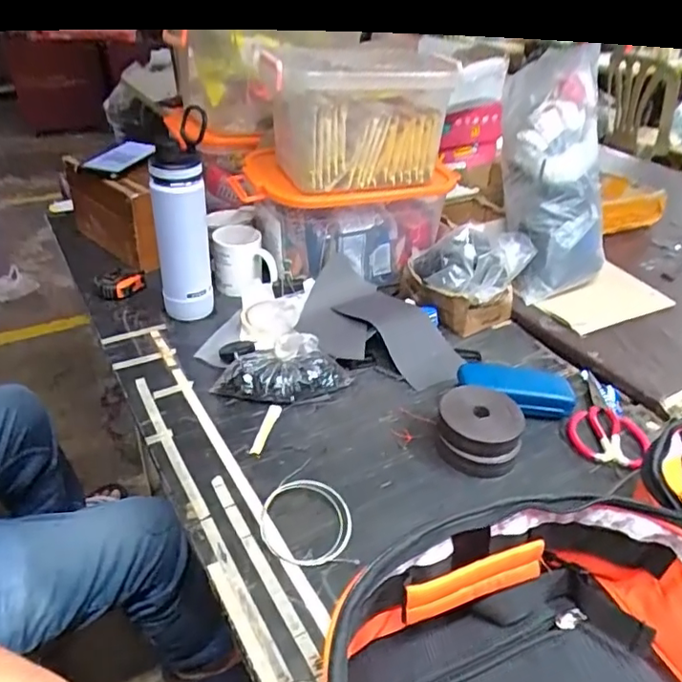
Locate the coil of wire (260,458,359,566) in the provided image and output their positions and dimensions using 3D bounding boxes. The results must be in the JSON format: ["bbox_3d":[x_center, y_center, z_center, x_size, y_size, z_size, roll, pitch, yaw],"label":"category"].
[{"bbox_3d":[-0.038,0.176,0.588,0.092,0.010,0.134,-3,36,-8],"label":"coil of wire"}]

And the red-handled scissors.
[{"bbox_3d":[0.348,0.097,0.745,0.091,0.018,0.176,9,36,9],"label":"red-handled scissors"}]

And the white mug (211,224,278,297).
[{"bbox_3d":[-0.161,-0.124,0.910,0.088,0.089,0.111,-15,39,-23],"label":"white mug"}]

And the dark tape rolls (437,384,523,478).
[{"bbox_3d":[0.165,0.105,0.667,0.094,0.052,0.095,6,35,5],"label":"dark tape rolls"}]

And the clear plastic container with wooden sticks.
[{"bbox_3d":[0.002,-0.339,0.873,0.324,0.201,0.216,-15,38,-22],"label":"clear plastic container with wooden sticks"}]

